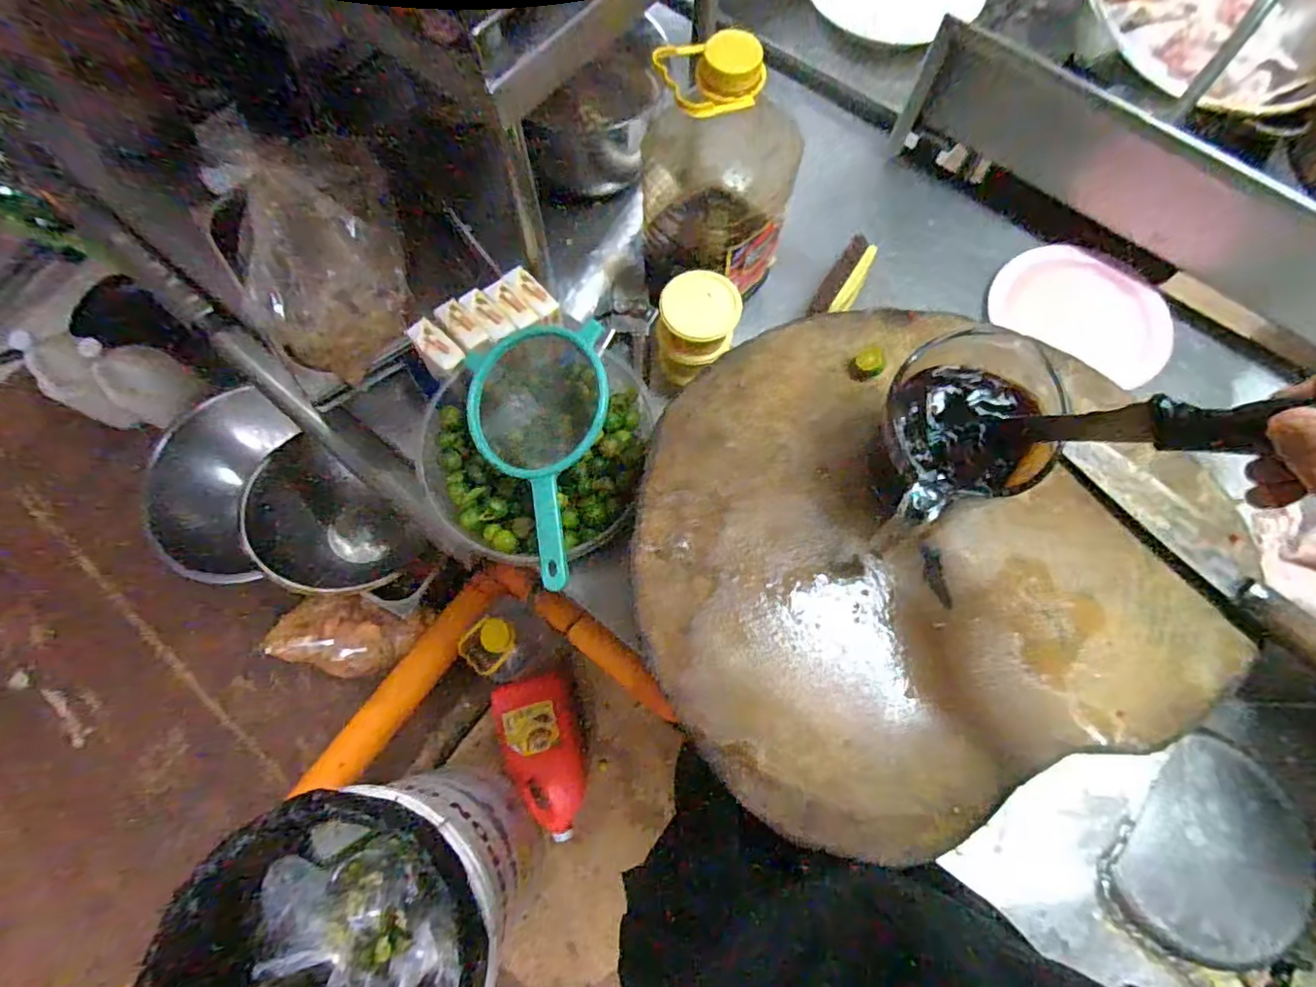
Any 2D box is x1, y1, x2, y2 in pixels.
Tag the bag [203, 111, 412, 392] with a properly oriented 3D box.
[{"bbox_3d":[-0.395,-0.289,0.711,0.186,0.100,0.306,-18,100,-25],"label":"bag"}]

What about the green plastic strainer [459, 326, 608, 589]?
[{"bbox_3d":[-0.101,-0.037,0.587,0.139,0.073,0.254,-15,77,17],"label":"green plastic strainer"}]

